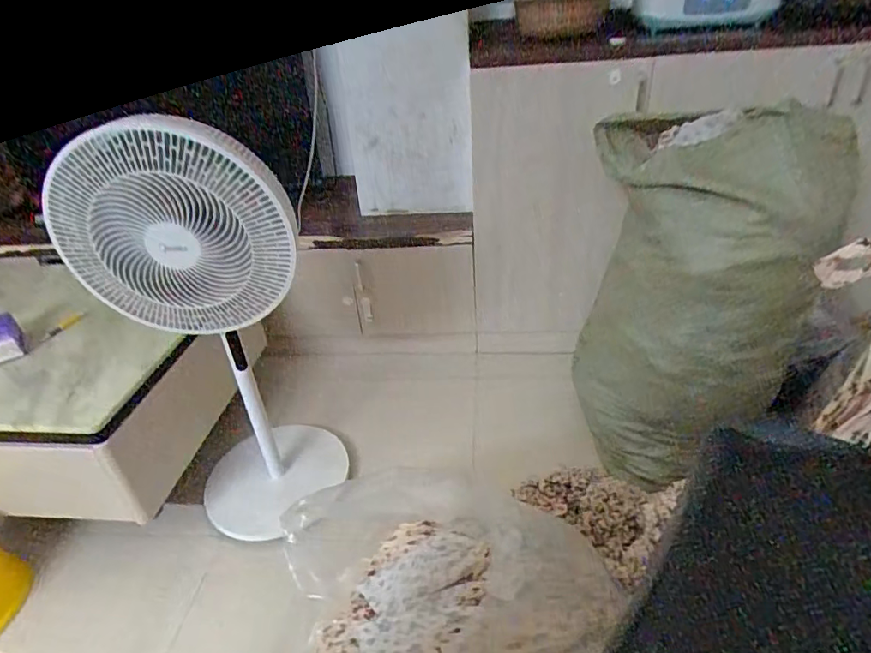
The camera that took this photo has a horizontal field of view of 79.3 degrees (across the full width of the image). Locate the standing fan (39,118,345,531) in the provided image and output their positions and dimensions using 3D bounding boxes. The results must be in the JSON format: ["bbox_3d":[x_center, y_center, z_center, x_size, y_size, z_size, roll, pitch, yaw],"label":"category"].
[{"bbox_3d":[-0.413,0.086,1.096,0.361,0.979,0.264,-10,34,-8],"label":"standing fan"}]

